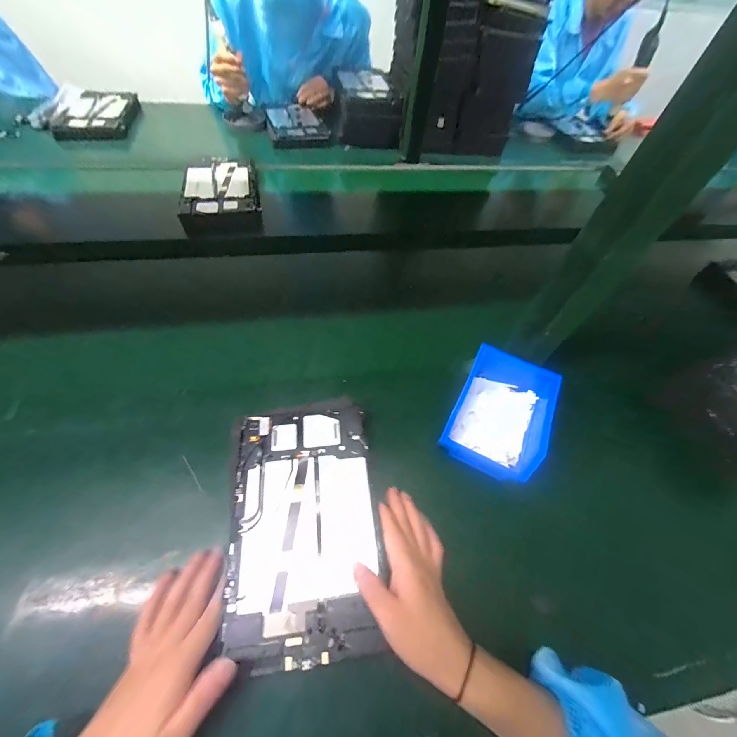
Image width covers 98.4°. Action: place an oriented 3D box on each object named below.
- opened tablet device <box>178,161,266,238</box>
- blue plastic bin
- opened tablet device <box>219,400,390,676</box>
[{"bbox_3d":[-0.323,-0.381,0.712,0.159,0.046,0.242,-11,58,-11],"label":"opened tablet device"},{"bbox_3d":[0.160,0.060,0.400,0.104,0.060,0.131,24,58,12],"label":"blue plastic bin"},{"bbox_3d":[-0.068,0.154,0.337,0.148,0.009,0.234,-5,57,-7],"label":"opened tablet device"}]

